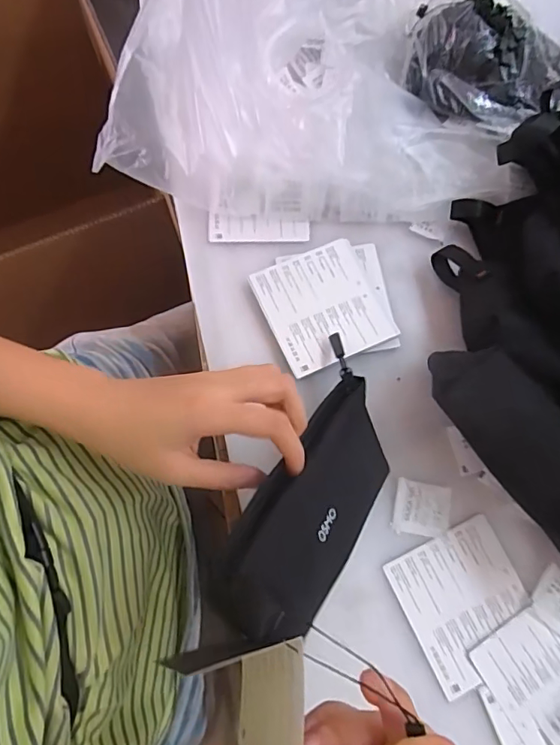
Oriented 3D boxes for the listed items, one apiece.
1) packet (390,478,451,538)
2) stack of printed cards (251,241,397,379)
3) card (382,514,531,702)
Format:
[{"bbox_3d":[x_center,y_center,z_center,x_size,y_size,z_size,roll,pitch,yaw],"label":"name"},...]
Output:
[{"bbox_3d":[0.108,0.104,0.382,0.043,0.005,0.038,11,75,2],"label":"packet"},{"bbox_3d":[0.041,-0.056,0.417,0.107,0.013,0.100,-19,76,-6],"label":"stack of printed cards"},{"bbox_3d":[0.137,0.169,0.368,0.088,0.004,0.096,-25,77,-7],"label":"card"}]

